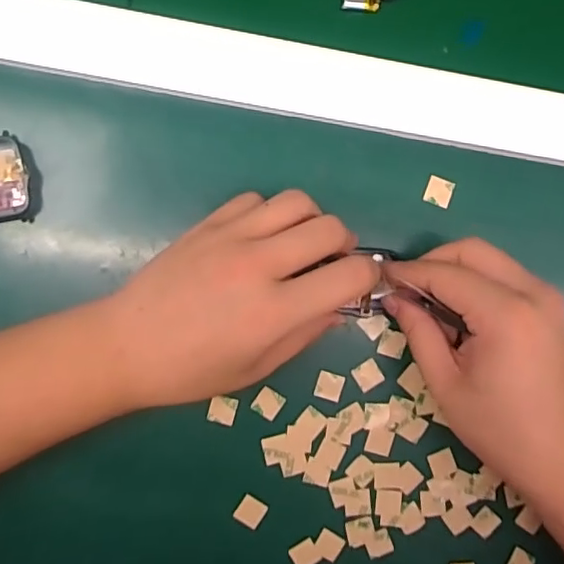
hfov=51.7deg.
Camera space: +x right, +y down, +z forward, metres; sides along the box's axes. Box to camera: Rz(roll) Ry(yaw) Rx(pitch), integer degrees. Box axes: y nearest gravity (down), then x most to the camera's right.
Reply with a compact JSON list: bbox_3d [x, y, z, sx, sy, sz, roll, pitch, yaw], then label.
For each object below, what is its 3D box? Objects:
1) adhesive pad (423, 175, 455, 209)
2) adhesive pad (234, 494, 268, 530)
[{"bbox_3d":[0.093,-0.053,0.343,0.016,0.004,0.016,21,90,-5],"label":"adhesive pad"},{"bbox_3d":[-0.018,0.136,0.341,0.016,0.004,0.016,36,87,-5],"label":"adhesive pad"}]

